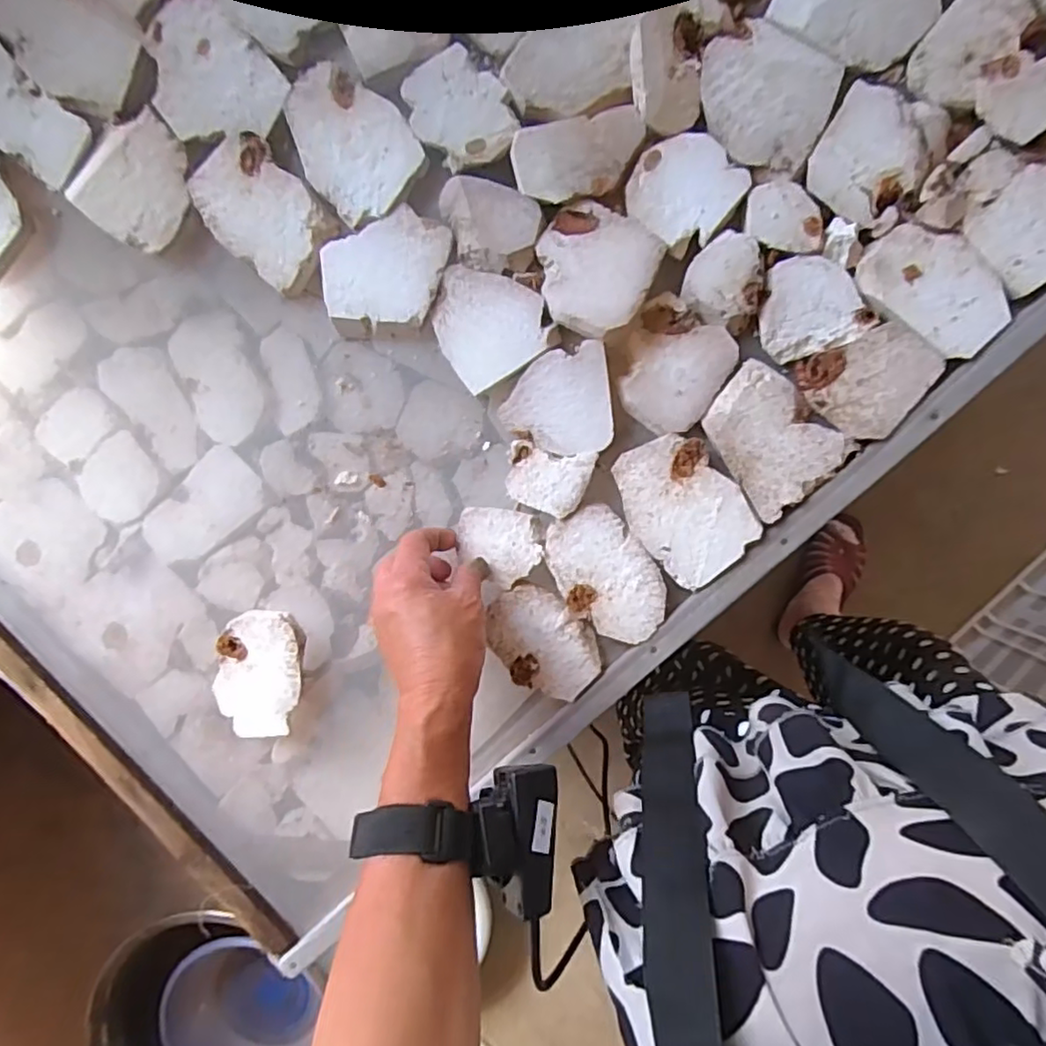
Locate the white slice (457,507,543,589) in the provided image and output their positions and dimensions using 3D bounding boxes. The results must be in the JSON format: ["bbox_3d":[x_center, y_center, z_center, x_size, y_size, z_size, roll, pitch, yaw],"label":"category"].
[{"bbox_3d":[-0.016,0.017,0.440,0.057,0.009,0.053,1,96,5],"label":"white slice"}]

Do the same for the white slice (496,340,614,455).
[{"bbox_3d":[0.022,-0.080,0.420,0.071,0.008,0.068,-7,95,6],"label":"white slice"}]

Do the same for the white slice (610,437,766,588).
[{"bbox_3d":[0.105,-0.010,0.419,0.069,0.006,0.097,-40,91,8],"label":"white slice"}]

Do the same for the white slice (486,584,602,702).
[{"bbox_3d":[0.013,0.085,0.446,0.084,0.005,0.061,37,98,1],"label":"white slice"}]

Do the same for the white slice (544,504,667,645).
[{"bbox_3d":[0.058,0.036,0.433,0.064,0.004,0.095,-25,93,8],"label":"white slice"}]

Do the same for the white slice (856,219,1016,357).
[{"bbox_3d":[0.257,-0.147,0.393,0.089,0.013,0.058,41,98,0],"label":"white slice"}]

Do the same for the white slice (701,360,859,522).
[{"bbox_3d":[0.159,-0.054,0.409,0.068,0.004,0.086,-42,91,8],"label":"white slice"}]

